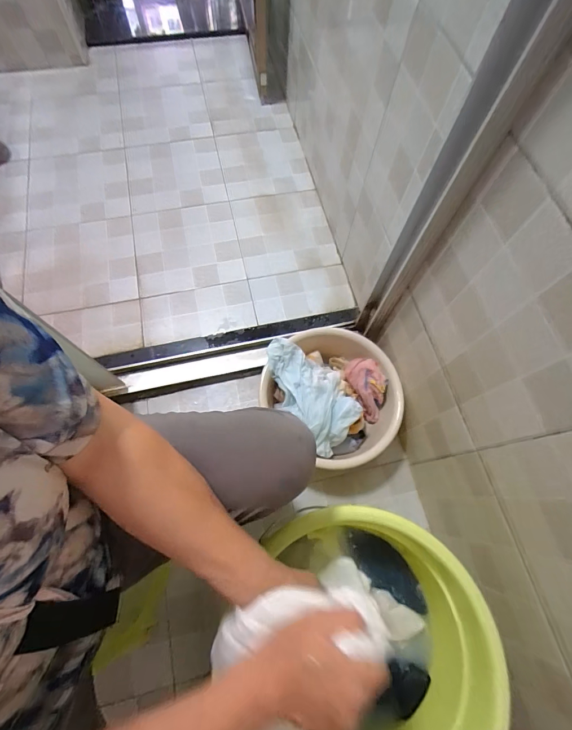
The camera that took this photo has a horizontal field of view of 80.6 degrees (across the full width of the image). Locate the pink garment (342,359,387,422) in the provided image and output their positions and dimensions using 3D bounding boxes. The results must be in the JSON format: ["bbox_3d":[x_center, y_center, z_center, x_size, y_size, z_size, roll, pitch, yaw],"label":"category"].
[{"bbox_3d":[0.197,0.058,0.815,0.076,0.080,0.151,-18,71,-9],"label":"pink garment"}]

